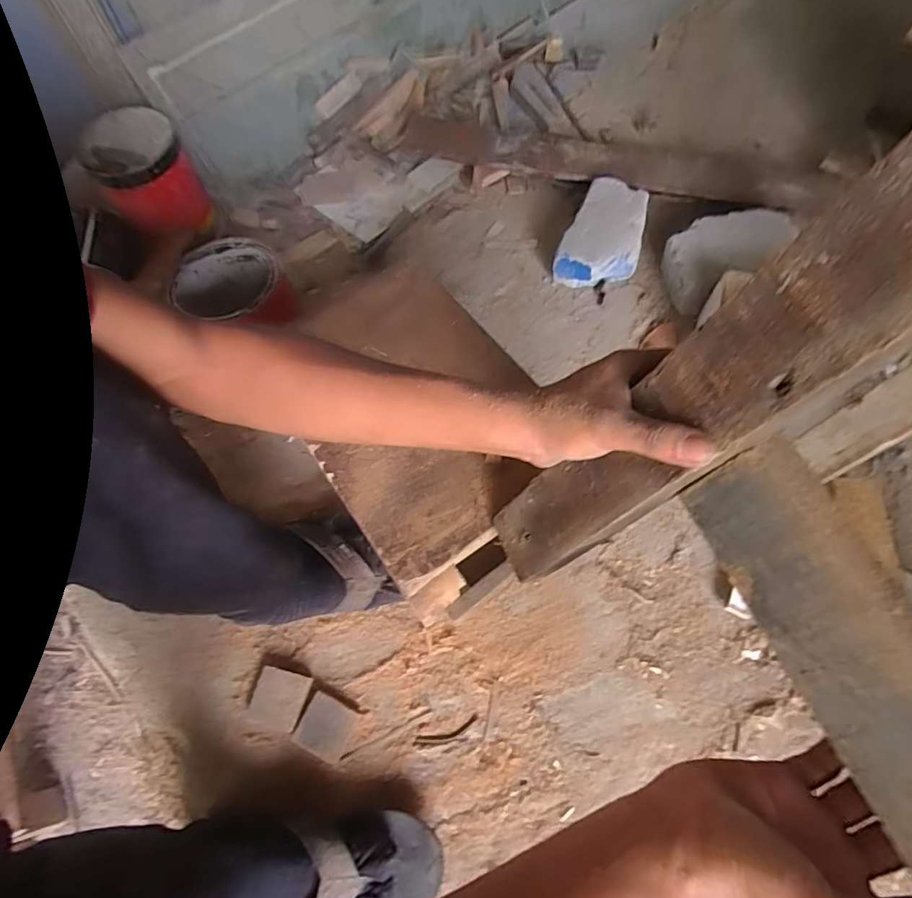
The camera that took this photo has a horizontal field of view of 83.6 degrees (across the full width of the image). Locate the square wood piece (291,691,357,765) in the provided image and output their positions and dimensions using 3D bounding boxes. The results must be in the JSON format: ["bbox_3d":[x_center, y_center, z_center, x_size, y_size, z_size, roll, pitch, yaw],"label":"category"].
[{"bbox_3d":[-0.145,0.311,0.569,0.055,0.017,0.054,21,67,12],"label":"square wood piece"}]

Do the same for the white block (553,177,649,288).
[{"bbox_3d":[0.247,-0.355,0.845,0.126,0.061,0.205,21,67,12],"label":"white block"}]

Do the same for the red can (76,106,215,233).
[{"bbox_3d":[-0.513,-0.451,0.854,0.145,0.130,0.161,-26,66,-10],"label":"red can"}]

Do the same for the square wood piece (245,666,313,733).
[{"bbox_3d":[-0.203,0.288,0.586,0.063,0.017,0.059,12,65,8],"label":"square wood piece"}]

